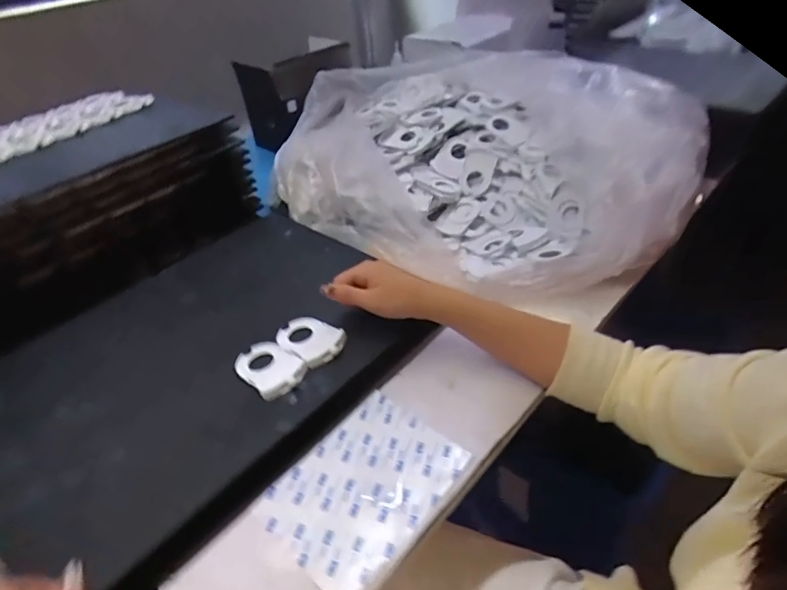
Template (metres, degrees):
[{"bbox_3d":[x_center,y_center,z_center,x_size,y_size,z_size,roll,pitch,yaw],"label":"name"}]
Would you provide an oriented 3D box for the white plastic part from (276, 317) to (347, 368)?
[{"bbox_3d":[-0.096,0.049,0.560,0.082,0.011,0.055,24,48,33],"label":"white plastic part"}]

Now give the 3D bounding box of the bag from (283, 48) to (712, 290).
[{"bbox_3d":[0.127,-0.247,0.815,0.656,0.178,0.508,24,48,33],"label":"bag"}]

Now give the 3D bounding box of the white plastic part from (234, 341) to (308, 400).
[{"bbox_3d":[-0.134,0.078,0.529,0.085,0.009,0.055,28,50,35],"label":"white plastic part"}]

